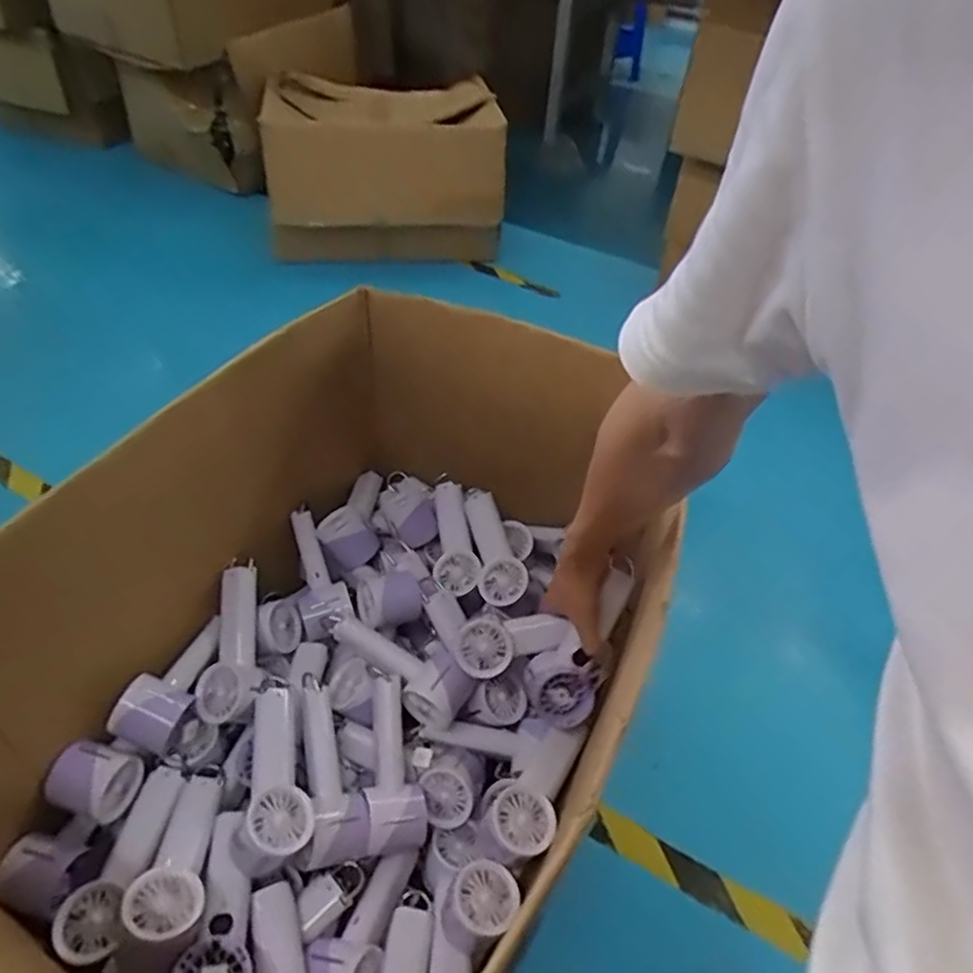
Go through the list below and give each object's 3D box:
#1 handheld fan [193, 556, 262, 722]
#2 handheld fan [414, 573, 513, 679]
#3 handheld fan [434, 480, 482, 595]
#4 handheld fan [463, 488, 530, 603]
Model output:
[{"bbox_3d":[-0.288,0.175,0.772,0.063,0.046,0.182,0,57,-6],"label":"handheld fan"},{"bbox_3d":[-0.035,0.156,0.786,0.058,0.051,0.156,-22,35,-25],"label":"handheld fan"},{"bbox_3d":[-0.045,0.072,0.901,0.056,0.061,0.170,-2,45,-8],"label":"handheld fan"},{"bbox_3d":[0.010,0.076,0.867,0.058,0.041,0.167,-4,46,-11],"label":"handheld fan"}]

